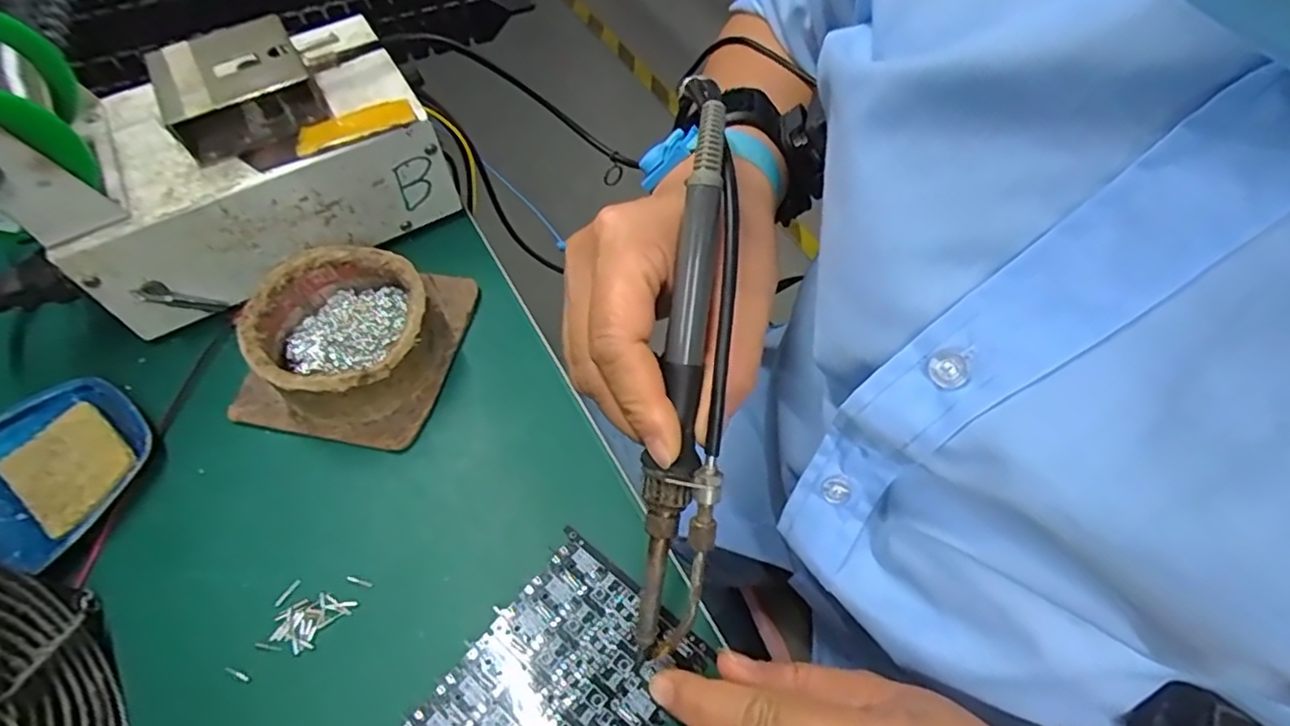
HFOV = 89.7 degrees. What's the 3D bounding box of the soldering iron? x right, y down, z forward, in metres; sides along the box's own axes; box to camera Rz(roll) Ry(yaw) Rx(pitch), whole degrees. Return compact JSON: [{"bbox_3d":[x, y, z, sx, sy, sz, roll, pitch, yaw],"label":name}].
[{"bbox_3d":[0.016,0.013,0.233,0.025,0.016,0.191,6,94,5],"label":"soldering iron"}]

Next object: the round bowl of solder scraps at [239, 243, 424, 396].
[{"bbox_3d":[-0.145,-0.015,0.317,0.078,0.037,0.081,-1,58,1],"label":"round bowl of solder scraps"}]

